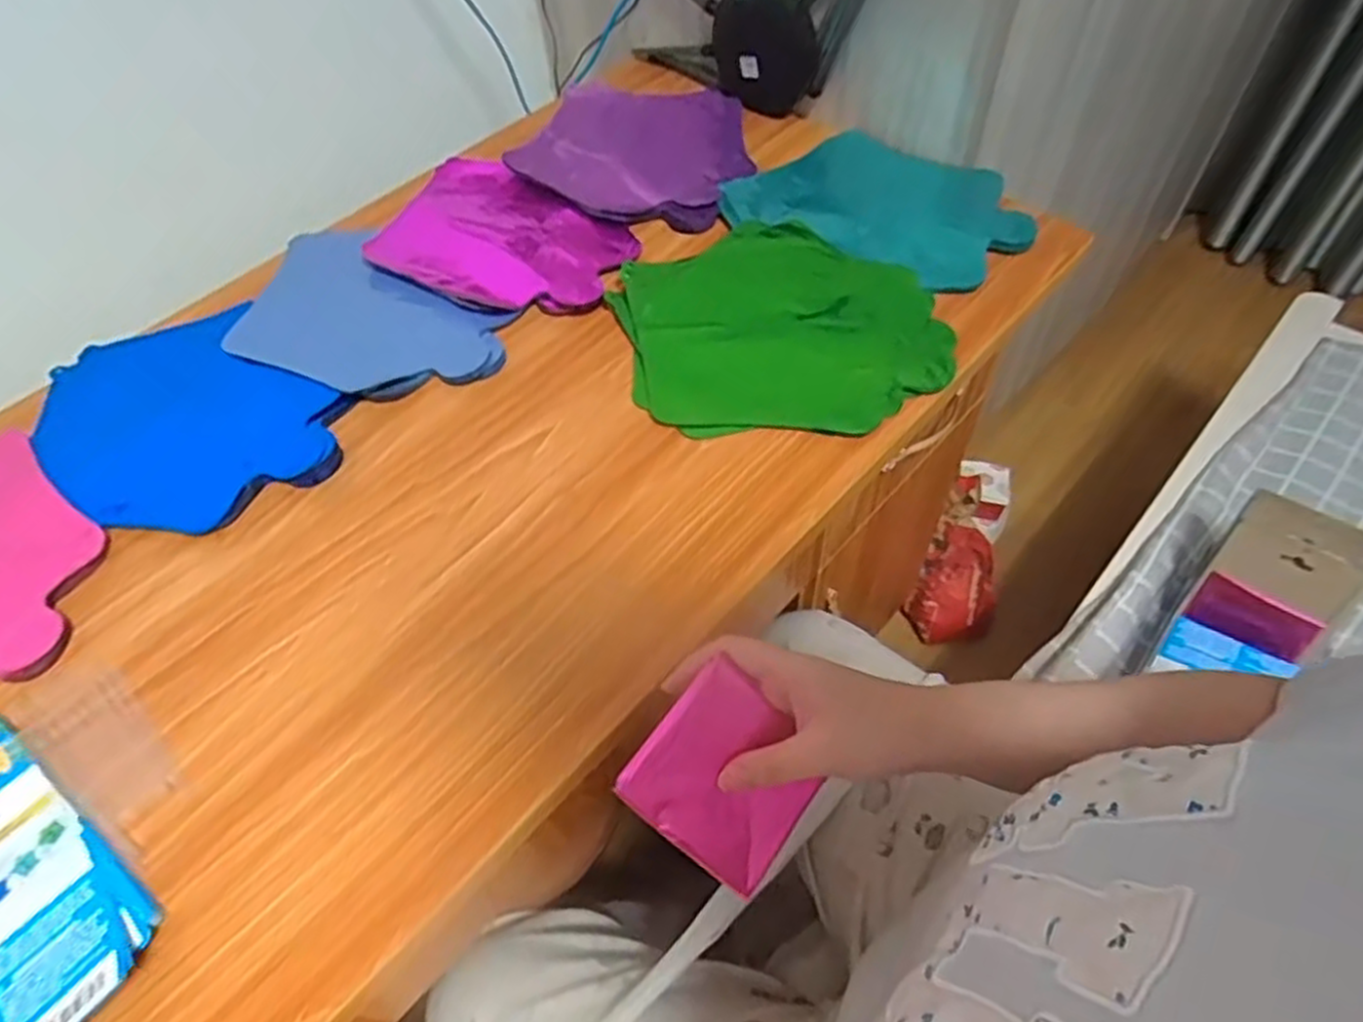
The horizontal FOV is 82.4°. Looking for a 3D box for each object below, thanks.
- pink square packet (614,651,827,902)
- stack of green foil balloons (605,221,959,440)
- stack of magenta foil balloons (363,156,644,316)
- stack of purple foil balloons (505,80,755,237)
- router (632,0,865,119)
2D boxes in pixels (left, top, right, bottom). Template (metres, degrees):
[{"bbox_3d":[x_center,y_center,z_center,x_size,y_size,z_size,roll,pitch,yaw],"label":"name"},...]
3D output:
[{"bbox_3d":[0.027,0.144,0.425,0.094,0.011,0.090,42,69,-6],"label":"pink square packet"},{"bbox_3d":[0.073,-0.146,0.610,0.238,0.024,0.227,-28,60,-15],"label":"stack of green foil balloons"},{"bbox_3d":[-0.158,-0.239,0.691,0.237,0.023,0.155,28,62,20],"label":"stack of magenta foil balloons"},{"bbox_3d":[-0.039,-0.362,0.765,0.217,0.025,0.231,16,59,13],"label":"stack of purple foil balloons"},{"bbox_3d":[0.071,-0.490,0.743,0.067,0.182,0.302,-37,62,-20],"label":"router"}]

